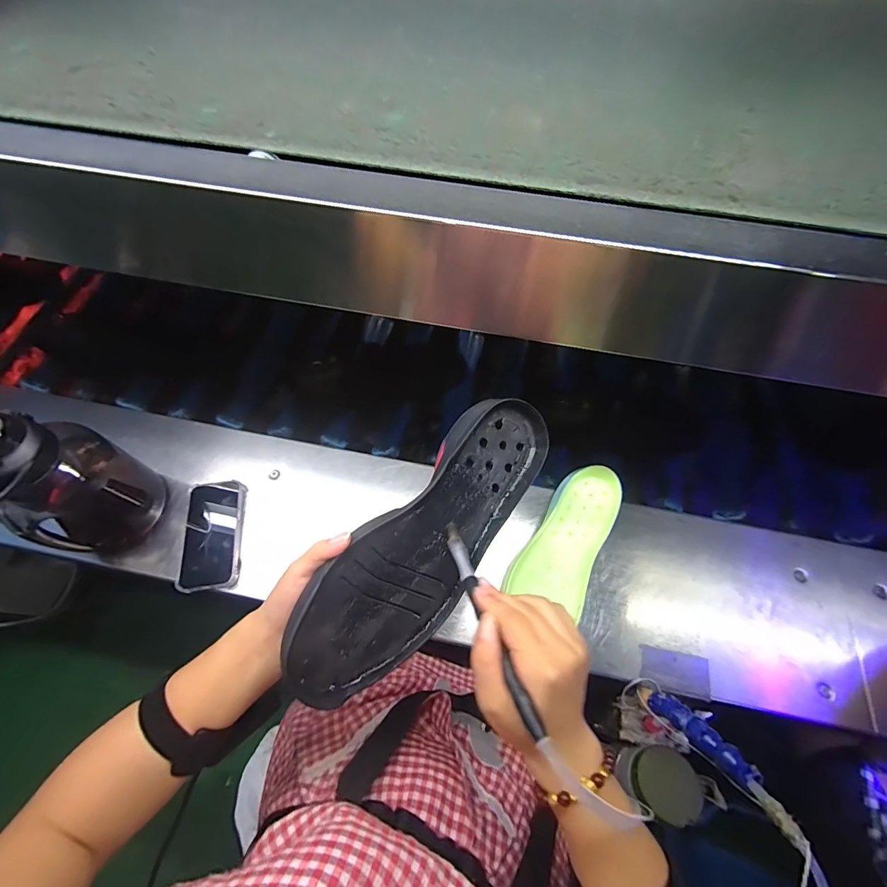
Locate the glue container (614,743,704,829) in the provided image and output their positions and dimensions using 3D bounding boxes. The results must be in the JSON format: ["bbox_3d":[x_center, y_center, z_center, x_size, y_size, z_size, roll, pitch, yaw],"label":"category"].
[{"bbox_3d":[0.270,0.420,0.513,0.077,0.072,0.071,-1,61,2],"label":"glue container"}]

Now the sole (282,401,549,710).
[{"bbox_3d":[-0.012,0.085,0.373,0.303,0.040,0.108,-45,104,-20],"label":"sole"}]

